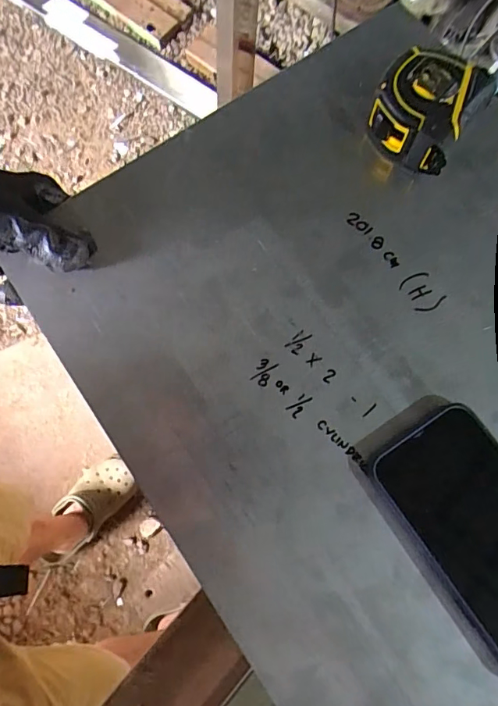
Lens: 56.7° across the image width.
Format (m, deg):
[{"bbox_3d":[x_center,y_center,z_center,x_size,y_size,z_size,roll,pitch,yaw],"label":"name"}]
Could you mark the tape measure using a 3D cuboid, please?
[{"bbox_3d":[0.119,-0.166,0.318,0.066,0.039,0.069,0,76,1],"label":"tape measure"}]

